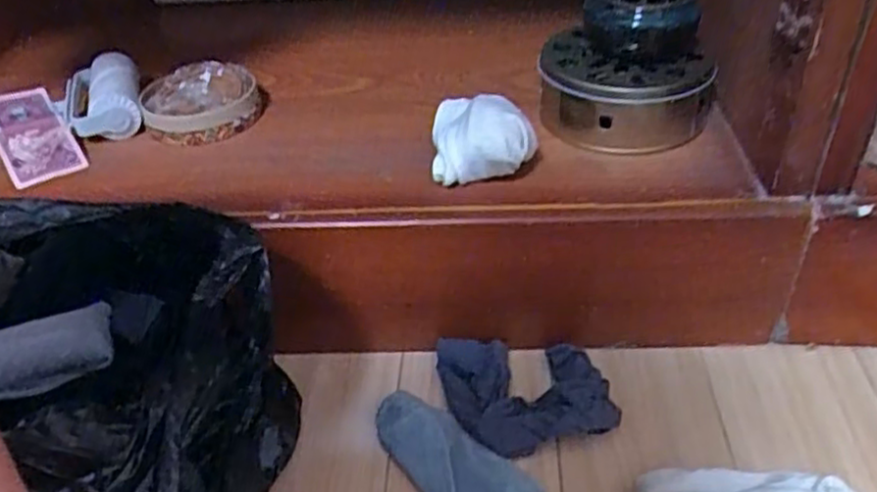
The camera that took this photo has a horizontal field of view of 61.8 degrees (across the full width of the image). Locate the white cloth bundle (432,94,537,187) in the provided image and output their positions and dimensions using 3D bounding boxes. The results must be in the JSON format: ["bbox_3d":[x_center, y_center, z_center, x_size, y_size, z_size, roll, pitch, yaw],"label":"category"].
[{"bbox_3d":[0.035,-0.086,0.569,0.077,0.052,0.063,0,39,5],"label":"white cloth bundle"}]

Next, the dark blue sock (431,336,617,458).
[{"bbox_3d":[0.065,0.108,0.573,0.118,0.023,0.116,-10,39,-9],"label":"dark blue sock"}]

